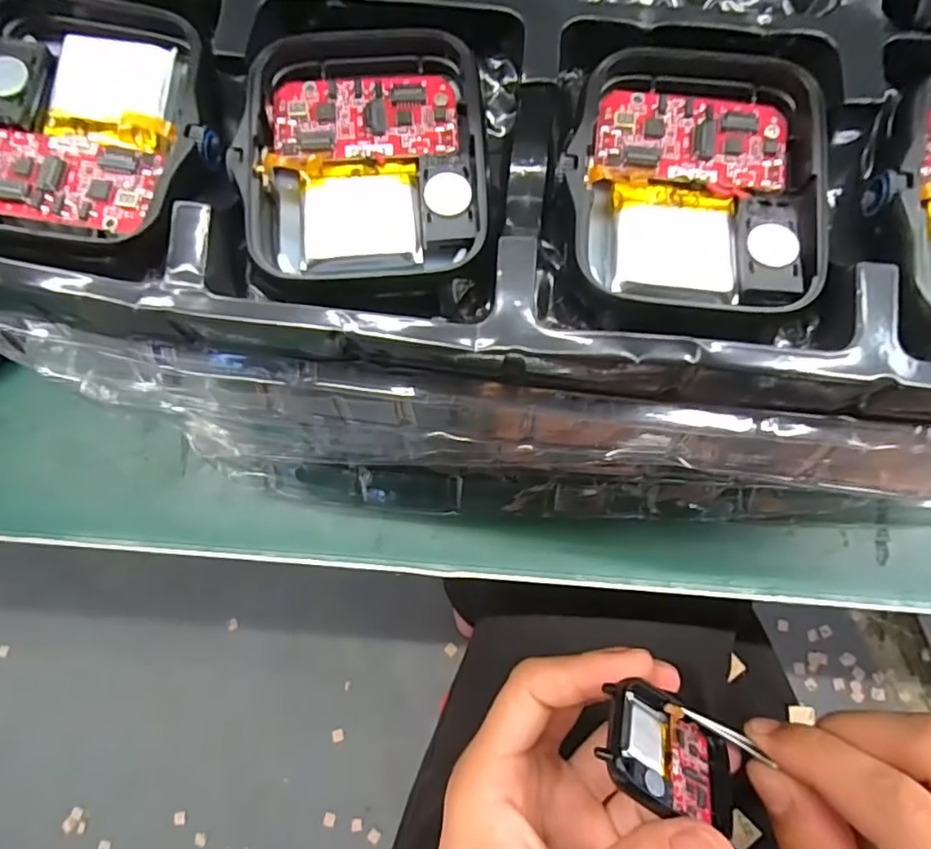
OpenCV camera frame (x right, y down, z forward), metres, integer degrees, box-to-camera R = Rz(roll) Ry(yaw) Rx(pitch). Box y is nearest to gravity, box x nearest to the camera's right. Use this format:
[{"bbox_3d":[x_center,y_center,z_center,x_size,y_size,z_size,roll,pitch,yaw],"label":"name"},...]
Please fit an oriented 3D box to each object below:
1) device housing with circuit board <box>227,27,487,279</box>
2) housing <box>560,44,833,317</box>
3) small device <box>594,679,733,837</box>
[{"bbox_3d":[-0.016,-0.043,0.091,0.036,0.009,0.040,-1,74,-1],"label":"device housing with circuit board"},{"bbox_3d":[0.036,-0.039,0.089,0.037,0.007,0.043,9,74,2],"label":"housing"},{"bbox_3d":[0.065,0.106,0.184,0.045,0.007,0.037,31,38,-6],"label":"small device"}]

